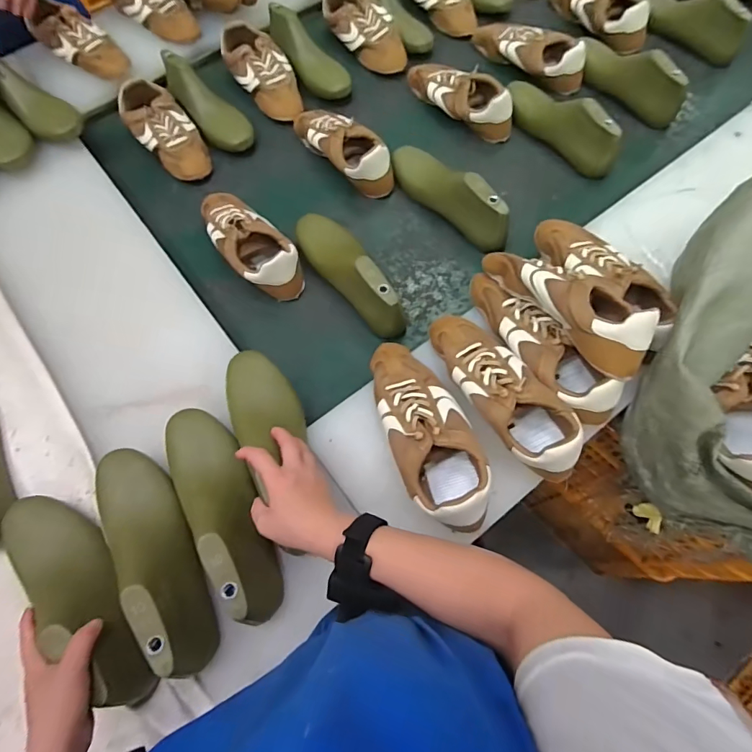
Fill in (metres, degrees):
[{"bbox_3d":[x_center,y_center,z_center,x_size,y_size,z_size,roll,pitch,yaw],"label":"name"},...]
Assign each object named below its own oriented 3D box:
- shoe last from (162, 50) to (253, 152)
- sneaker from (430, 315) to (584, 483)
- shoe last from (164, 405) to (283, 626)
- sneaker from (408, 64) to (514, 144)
[{"bbox_3d":[-0.335,-0.537,0.880,0.092,0.077,0.256,-39,71,-12],"label":"shoe last"},{"bbox_3d":[0.154,0.015,0.570,0.086,0.076,0.246,-35,71,-10],"label":"sneaker"},{"bbox_3d":[-0.182,0.149,0.514,0.077,0.101,0.266,-29,70,-8],"label":"shoe last"},{"bbox_3d":[0.164,-0.554,0.875,0.093,0.072,0.253,-41,72,-12],"label":"sneaker"}]

